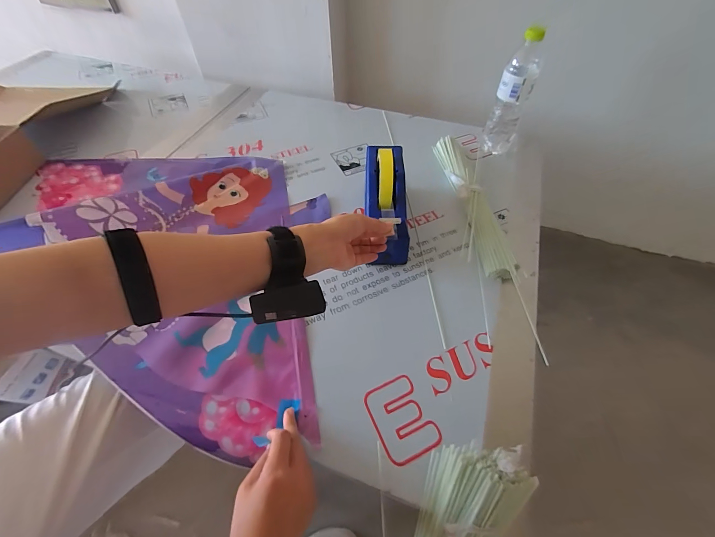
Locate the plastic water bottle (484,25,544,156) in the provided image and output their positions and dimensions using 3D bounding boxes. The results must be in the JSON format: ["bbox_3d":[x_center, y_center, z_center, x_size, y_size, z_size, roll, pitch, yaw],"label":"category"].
[{"bbox_3d":[0.311,-0.339,0.651,0.063,0.235,0.053,24,57,16],"label":"plastic water bottle"}]

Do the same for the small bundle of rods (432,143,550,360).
[{"bbox_3d":[0.218,-0.082,0.577,0.072,0.030,0.472,-1,54,-2],"label":"small bundle of rods"}]

